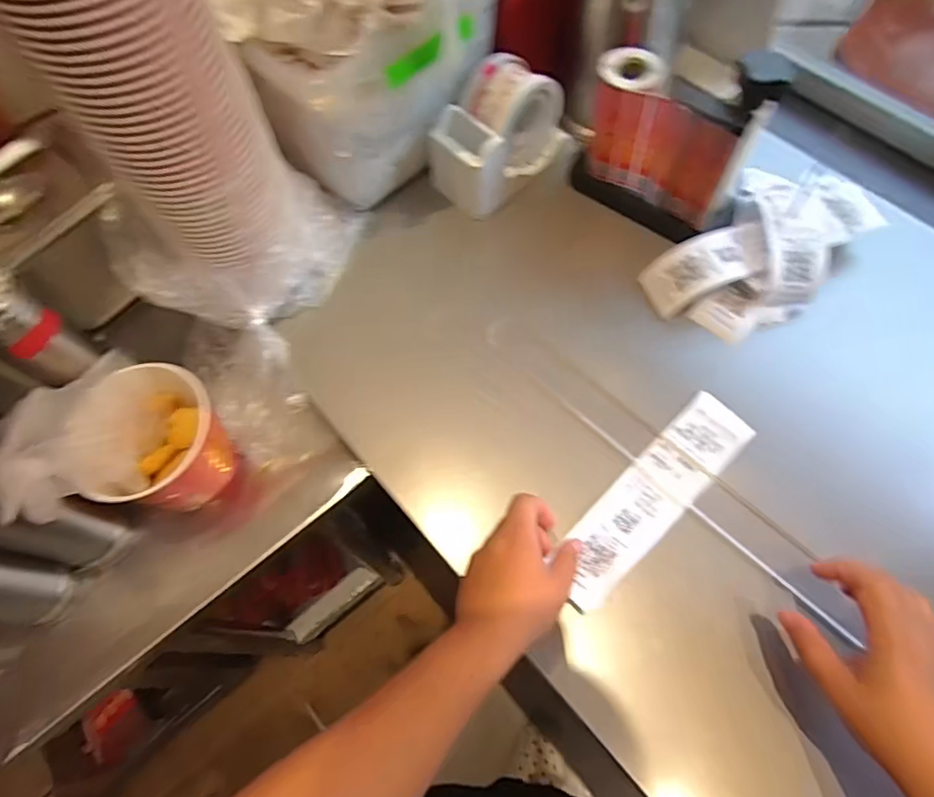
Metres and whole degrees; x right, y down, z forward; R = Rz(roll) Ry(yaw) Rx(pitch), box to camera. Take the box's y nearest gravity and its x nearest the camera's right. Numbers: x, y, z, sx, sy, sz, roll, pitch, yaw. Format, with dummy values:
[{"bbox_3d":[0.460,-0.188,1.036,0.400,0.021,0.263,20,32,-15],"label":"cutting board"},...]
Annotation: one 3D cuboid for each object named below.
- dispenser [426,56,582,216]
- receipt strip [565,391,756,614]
[{"bbox_3d":[0.037,-0.286,0.607,0.147,0.101,0.088,-41,70,-14],"label":"dispenser"},{"bbox_3d":[0.158,0.083,0.481,0.060,0.014,0.219,41,70,19],"label":"receipt strip"}]

